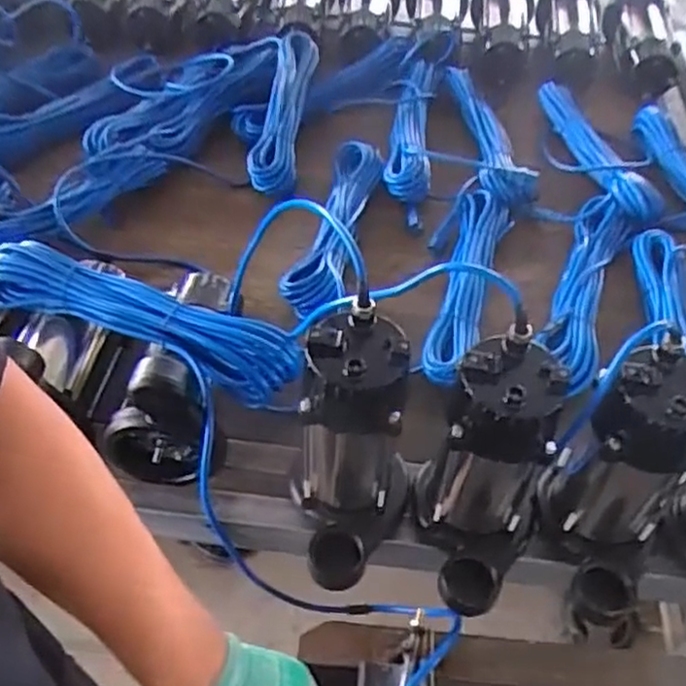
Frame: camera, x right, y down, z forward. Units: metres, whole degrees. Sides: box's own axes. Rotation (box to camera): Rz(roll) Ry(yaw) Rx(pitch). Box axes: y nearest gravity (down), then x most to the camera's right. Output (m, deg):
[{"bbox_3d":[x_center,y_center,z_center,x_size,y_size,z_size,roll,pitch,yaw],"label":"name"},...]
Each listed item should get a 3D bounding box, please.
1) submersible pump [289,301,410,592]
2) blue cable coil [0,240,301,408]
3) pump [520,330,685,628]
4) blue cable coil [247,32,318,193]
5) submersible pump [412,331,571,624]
[{"bbox_3d":[0.011,0.101,0.653,0.109,0.234,0.146,2,49,-1],"label":"submersible pump"},{"bbox_3d":[-0.216,-0.027,0.758,0.358,0.082,0.062,18,51,13],"label":"blue cable coil"},{"bbox_3d":[0.244,0.126,0.635,0.113,0.229,0.134,25,52,19],"label":"pump"},{"bbox_3d":[-0.092,-0.369,1.150,0.067,0.091,0.329,5,49,2],"label":"blue cable coil"},{"bbox_3d":[0.131,0.125,0.636,0.113,0.229,0.144,7,49,4],"label":"submersible pump"}]

